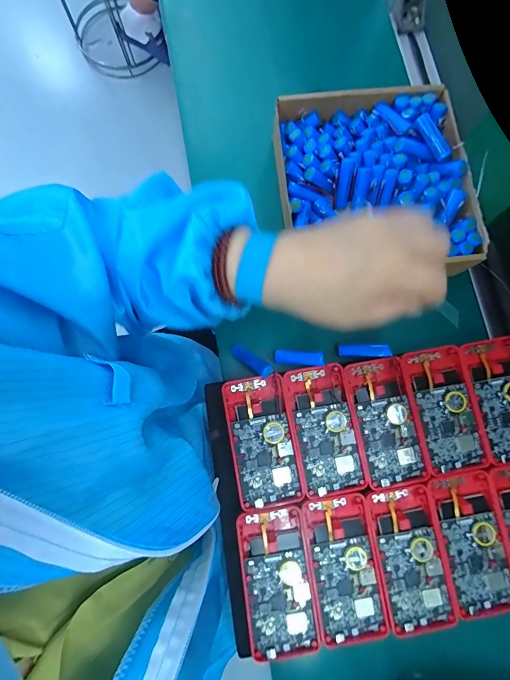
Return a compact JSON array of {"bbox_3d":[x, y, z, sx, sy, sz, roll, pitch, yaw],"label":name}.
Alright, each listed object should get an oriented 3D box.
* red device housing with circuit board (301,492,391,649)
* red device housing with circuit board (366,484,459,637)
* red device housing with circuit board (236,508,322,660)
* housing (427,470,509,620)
[{"bbox_3d":[0.083,0.211,0.298,0.061,0.011,0.122,-9,79,-3],"label":"red device housing with circuit board"},{"bbox_3d":[0.146,0.203,0.301,0.060,0.013,0.120,-9,79,-3],"label":"red device housing with circuit board"},{"bbox_3d":[0.021,0.219,0.294,0.063,0.010,0.120,-8,79,-3],"label":"red device housing with circuit board"},{"bbox_3d":[0.208,0.192,0.305,0.066,0.012,0.120,-9,79,-3],"label":"housing"}]

